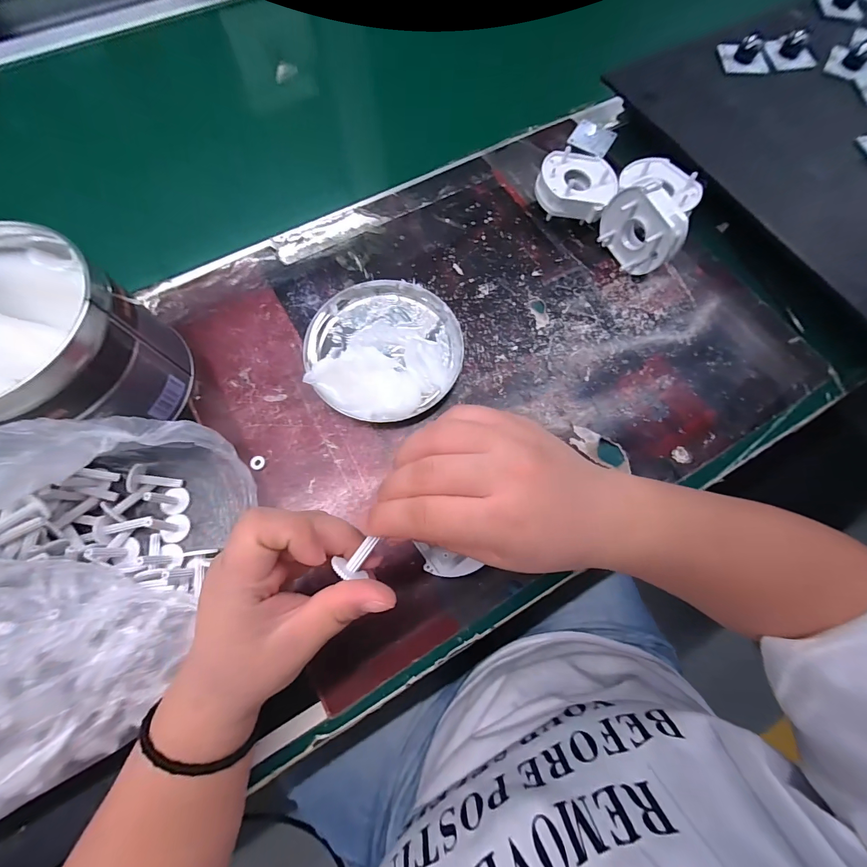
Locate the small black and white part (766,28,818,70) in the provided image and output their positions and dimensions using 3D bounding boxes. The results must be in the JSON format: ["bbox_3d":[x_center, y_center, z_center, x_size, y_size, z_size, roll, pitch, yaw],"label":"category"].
[{"bbox_3d":[0.376,-0.403,0.387,0.052,0.018,0.034,-14,72,-5],"label":"small black and white part"}]

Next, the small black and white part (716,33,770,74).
[{"bbox_3d":[0.324,-0.393,0.384,0.047,0.017,0.035,3,72,0],"label":"small black and white part"}]

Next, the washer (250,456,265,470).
[{"bbox_3d":[-0.135,0.022,0.287,0.010,0.004,0.011,0,72,-1],"label":"washer"}]

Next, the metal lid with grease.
[{"bbox_3d":[-0.041,-0.073,0.306,0.125,0.029,0.125,0,72,-1],"label":"metal lid with grease"}]

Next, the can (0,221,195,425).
[{"bbox_3d":[-0.260,-0.053,0.257,0.123,0.101,0.121,0,72,-1],"label":"can"}]

